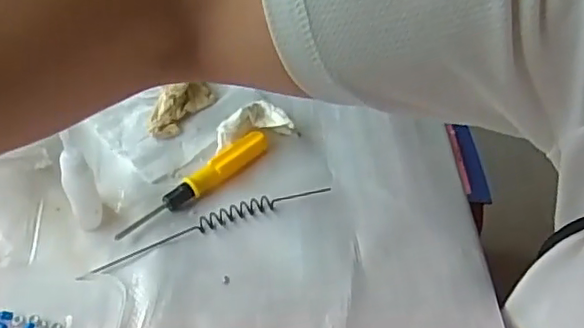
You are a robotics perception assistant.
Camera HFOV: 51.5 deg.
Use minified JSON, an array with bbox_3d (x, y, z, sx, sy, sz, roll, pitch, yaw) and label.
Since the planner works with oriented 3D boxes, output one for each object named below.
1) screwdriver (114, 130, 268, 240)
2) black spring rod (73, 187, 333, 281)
[{"bbox_3d":[-0.074,0.014,0.459,0.135,0.019,0.018,-33,55,-31],"label":"screwdriver"},{"bbox_3d":[-0.061,0.043,0.447,0.188,0.010,0.015,-18,49,-20],"label":"black spring rod"}]

